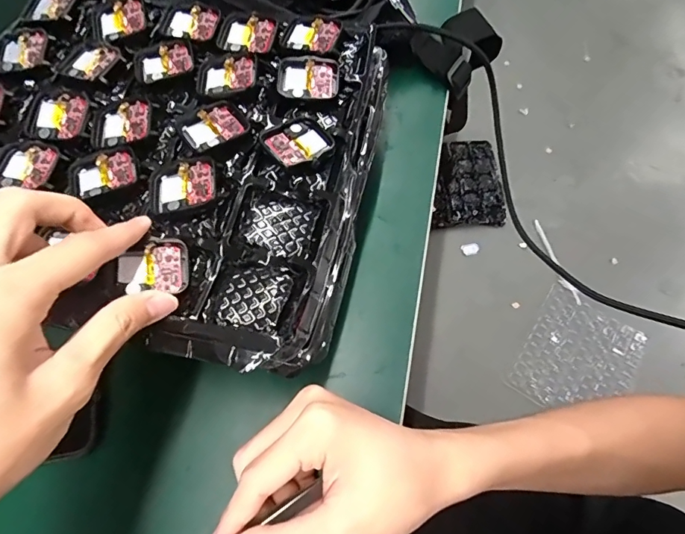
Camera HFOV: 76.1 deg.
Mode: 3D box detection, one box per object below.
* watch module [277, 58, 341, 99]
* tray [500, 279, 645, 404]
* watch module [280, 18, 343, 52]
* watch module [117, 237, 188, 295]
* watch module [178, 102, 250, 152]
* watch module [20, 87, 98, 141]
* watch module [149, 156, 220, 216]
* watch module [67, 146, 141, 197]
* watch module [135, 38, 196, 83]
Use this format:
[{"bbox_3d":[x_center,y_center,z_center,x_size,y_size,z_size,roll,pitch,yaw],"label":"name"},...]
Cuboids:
[{"bbox_3d":[-0.024,-0.132,0.307,0.043,0.006,0.034,0,67,2],"label":"watch module"},{"bbox_3d":[0.548,0.212,1.023,0.231,0.028,0.269,31,71,13],"label":"tray"},{"bbox_3d":[-0.022,-0.172,0.323,0.041,0.008,0.033,22,70,10],"label":"watch module"},{"bbox_3d":[-0.108,-0.001,0.251,0.036,0.010,0.033,-13,68,-4],"label":"watch module"},{"bbox_3d":[-0.086,-0.094,0.291,0.041,0.007,0.033,-37,71,-13],"label":"watch module"},{"bbox_3d":[-0.194,-0.105,0.299,0.044,0.009,0.038,12,68,7],"label":"watch module"},{"bbox_3d":[-0.098,-0.050,0.270,0.042,0.005,0.037,-16,68,-5],"label":"watch module"},{"bbox_3d":[-0.153,-0.061,0.280,0.043,0.005,0.034,-23,69,-8],"label":"watch module"},{"bbox_3d":[-0.130,-0.149,0.318,0.043,0.005,0.036,-20,68,-7],"label":"watch module"}]

